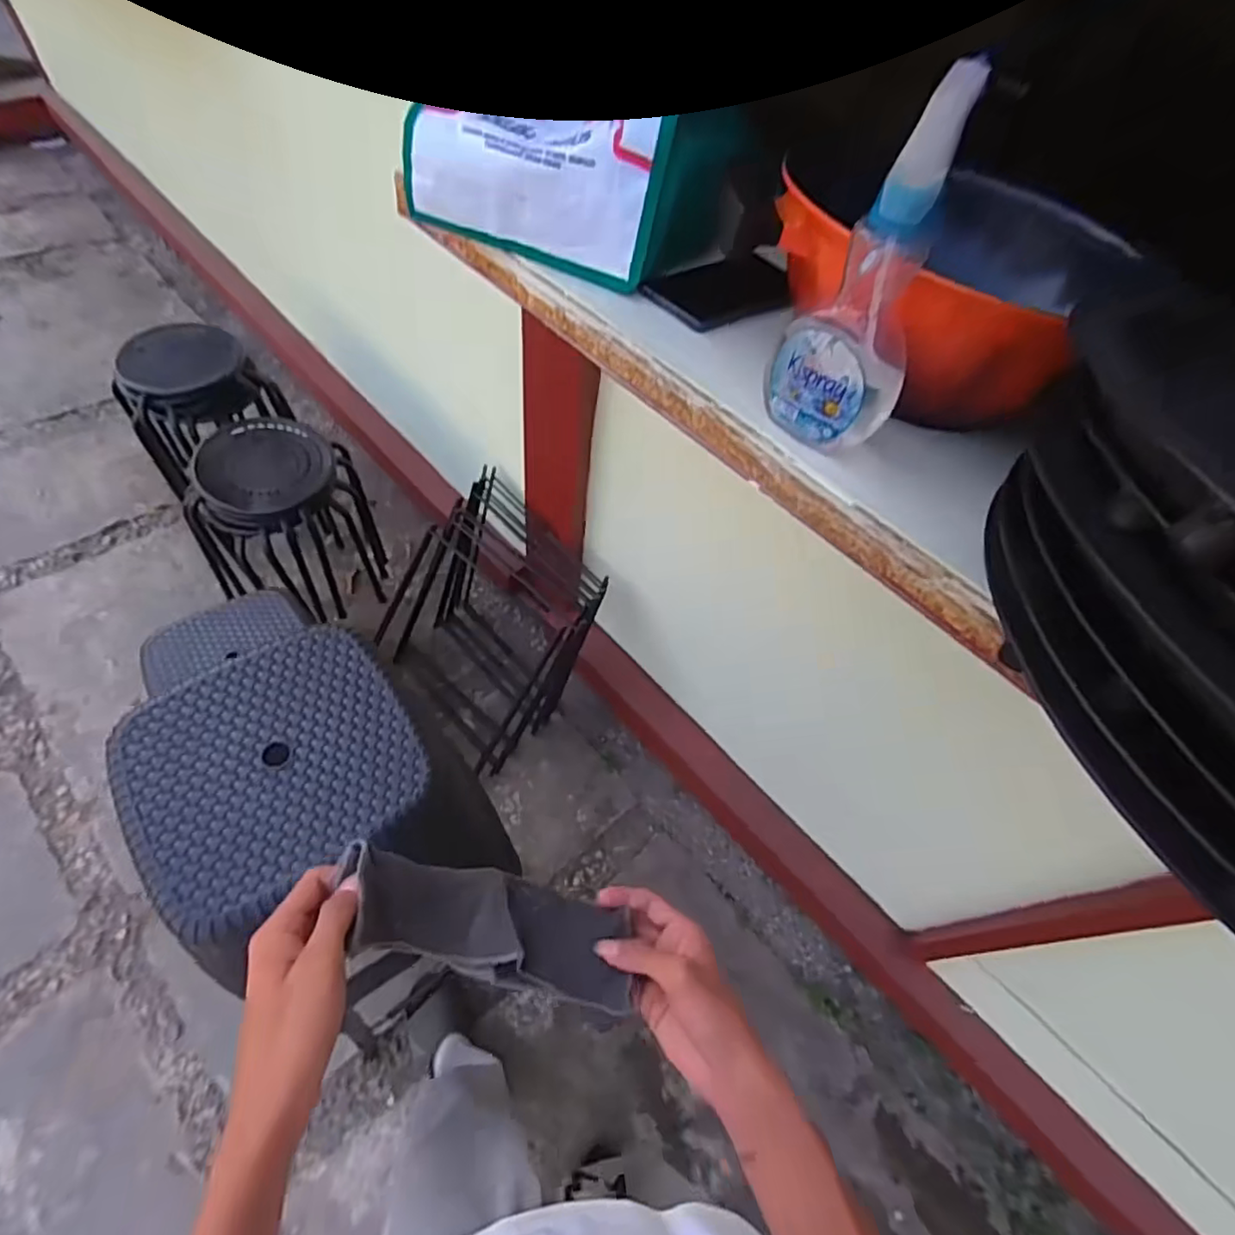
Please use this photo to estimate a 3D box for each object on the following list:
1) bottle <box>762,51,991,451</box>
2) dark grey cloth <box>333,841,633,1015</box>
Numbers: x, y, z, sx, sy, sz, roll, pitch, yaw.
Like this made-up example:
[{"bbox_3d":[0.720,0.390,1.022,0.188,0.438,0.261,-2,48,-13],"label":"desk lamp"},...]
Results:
[{"bbox_3d":[0.156,-0.196,0.369,0.086,0.211,0.052,39,57,19],"label":"bottle"},{"bbox_3d":[-0.086,0.212,0.420,0.211,0.035,0.066,25,57,-16],"label":"dark grey cloth"}]

